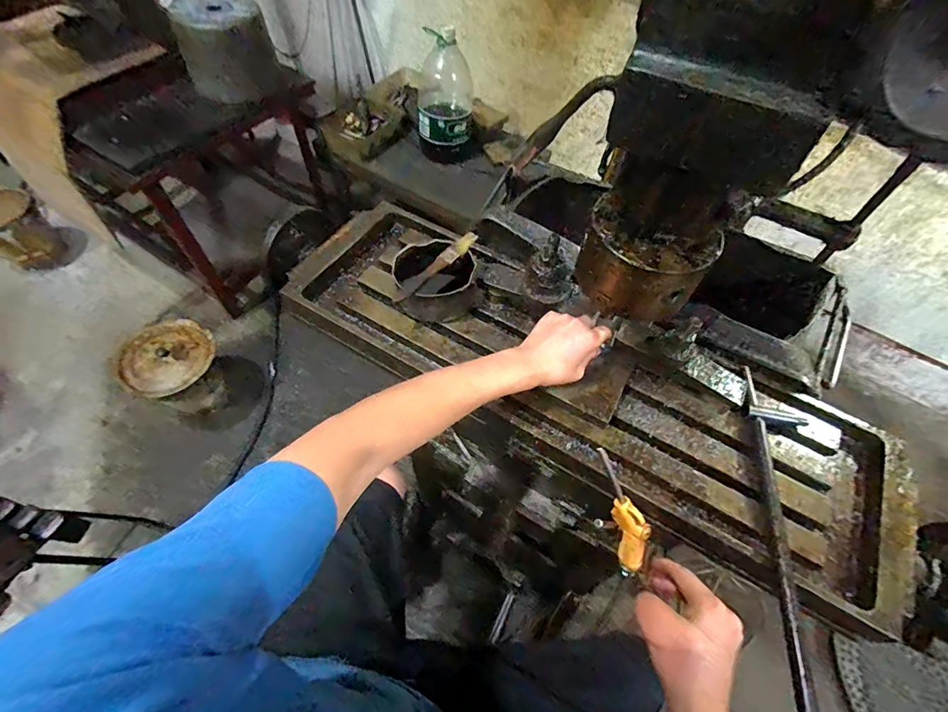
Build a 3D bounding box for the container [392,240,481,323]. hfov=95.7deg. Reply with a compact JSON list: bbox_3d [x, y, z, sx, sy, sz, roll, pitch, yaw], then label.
[{"bbox_3d":[-0.050,-0.103,0.582,0.107,0.059,0.098,2,58,-3],"label":"container"}]

